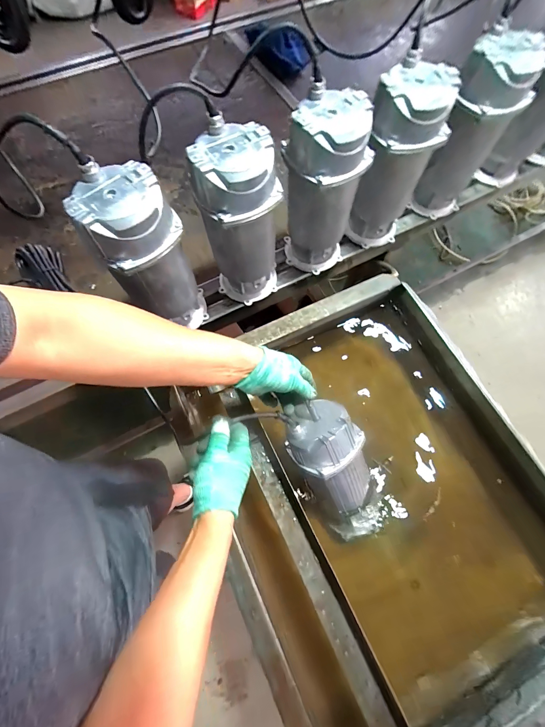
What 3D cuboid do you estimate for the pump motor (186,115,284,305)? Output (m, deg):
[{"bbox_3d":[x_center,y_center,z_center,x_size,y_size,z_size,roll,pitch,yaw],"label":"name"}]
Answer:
[{"bbox_3d":[-0.051,-0.233,0.550,0.118,0.303,0.116,4,70,2],"label":"pump motor"}]

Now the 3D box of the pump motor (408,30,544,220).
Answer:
[{"bbox_3d":[0.387,-0.442,0.621,0.125,0.293,0.144,27,73,10],"label":"pump motor"}]

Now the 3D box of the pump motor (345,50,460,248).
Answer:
[{"bbox_3d":[0.230,-0.371,0.594,0.126,0.288,0.115,13,71,5],"label":"pump motor"}]

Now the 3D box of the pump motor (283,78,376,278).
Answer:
[{"bbox_3d":[0.091,-0.306,0.578,0.134,0.298,0.123,8,70,4],"label":"pump motor"}]

